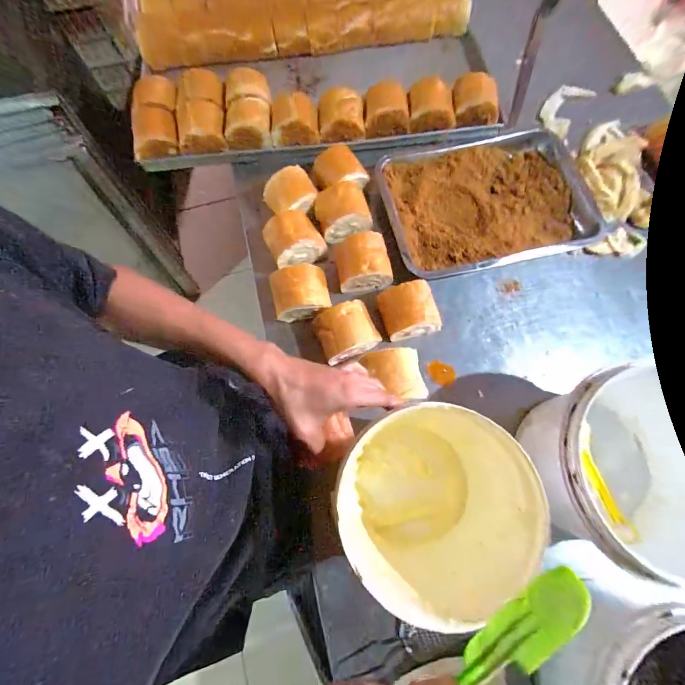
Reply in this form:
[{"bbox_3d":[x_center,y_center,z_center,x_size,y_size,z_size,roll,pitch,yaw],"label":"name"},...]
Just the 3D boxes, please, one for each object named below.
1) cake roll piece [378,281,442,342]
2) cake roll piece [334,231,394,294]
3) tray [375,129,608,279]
[{"bbox_3d":[0.103,-0.048,0.548,0.086,0.073,0.075,-11,76,-2],"label":"cake roll piece"},{"bbox_3d":[0.031,-0.133,0.568,0.086,0.065,0.082,-12,76,-2],"label":"cake roll piece"},{"bbox_3d":[0.255,-0.254,0.604,0.369,0.039,0.263,-14,73,-3],"label":"tray"}]

